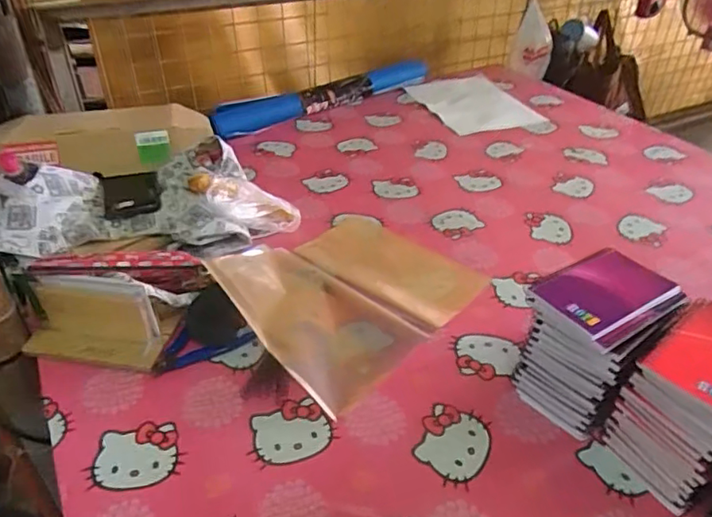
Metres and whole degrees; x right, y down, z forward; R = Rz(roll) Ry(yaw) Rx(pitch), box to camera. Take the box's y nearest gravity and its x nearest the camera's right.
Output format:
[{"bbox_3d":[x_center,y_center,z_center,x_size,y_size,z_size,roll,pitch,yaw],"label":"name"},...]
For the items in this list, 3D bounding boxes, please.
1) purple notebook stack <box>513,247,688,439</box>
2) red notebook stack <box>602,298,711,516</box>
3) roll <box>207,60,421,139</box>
[{"bbox_3d":[0.250,0.087,0.584,0.126,0.143,0.103,-25,44,-29],"label":"purple notebook stack"},{"bbox_3d":[0.321,0.136,0.518,0.132,0.144,0.098,-23,43,-28],"label":"red notebook stack"},{"bbox_3d":[-0.062,-0.373,1.267,0.568,0.064,0.060,-25,44,-29],"label":"roll"}]

